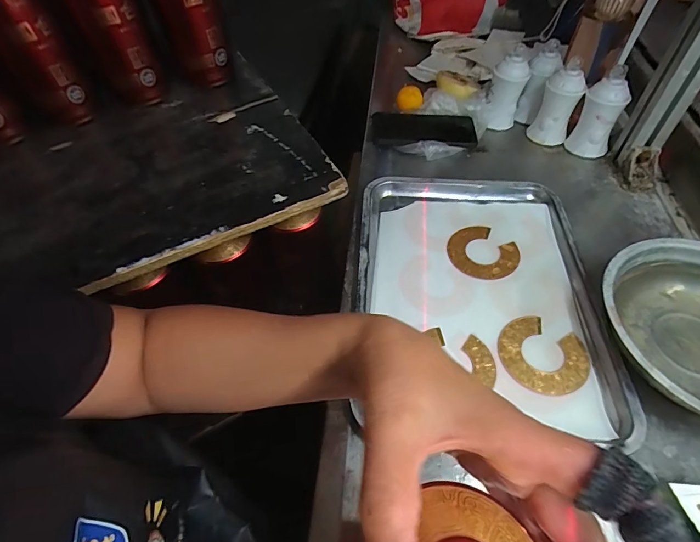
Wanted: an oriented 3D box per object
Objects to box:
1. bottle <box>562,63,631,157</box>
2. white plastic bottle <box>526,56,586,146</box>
[{"bbox_3d":[0.363,-0.222,0.571,0.059,0.114,0.048,36,61,25],"label":"bottle"},{"bbox_3d":[0.316,-0.249,0.600,0.055,0.116,0.054,22,56,17],"label":"white plastic bottle"}]

